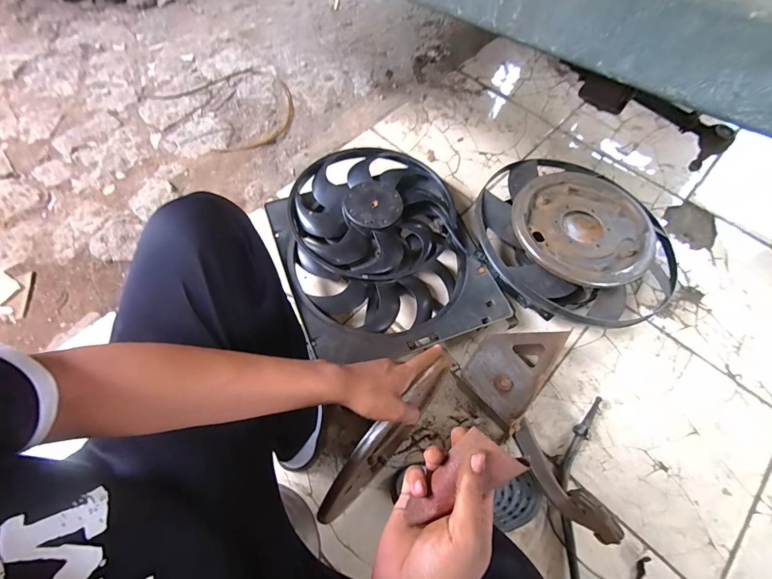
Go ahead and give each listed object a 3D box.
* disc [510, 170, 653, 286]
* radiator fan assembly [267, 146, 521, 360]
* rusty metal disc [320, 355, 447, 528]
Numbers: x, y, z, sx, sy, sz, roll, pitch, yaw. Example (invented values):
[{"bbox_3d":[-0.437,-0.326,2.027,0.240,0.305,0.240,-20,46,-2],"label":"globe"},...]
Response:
[{"bbox_3d":[0.435,-0.144,0.810,0.289,0.029,0.294,-1,65,2],"label":"disc"},{"bbox_3d":[-0.017,-0.099,0.871,0.422,0.123,0.524,-18,65,-9],"label":"radiator fan assembly"},{"bbox_3d":[0.004,0.221,0.554,0.031,0.247,0.274,38,72,17],"label":"rusty metal disc"}]

